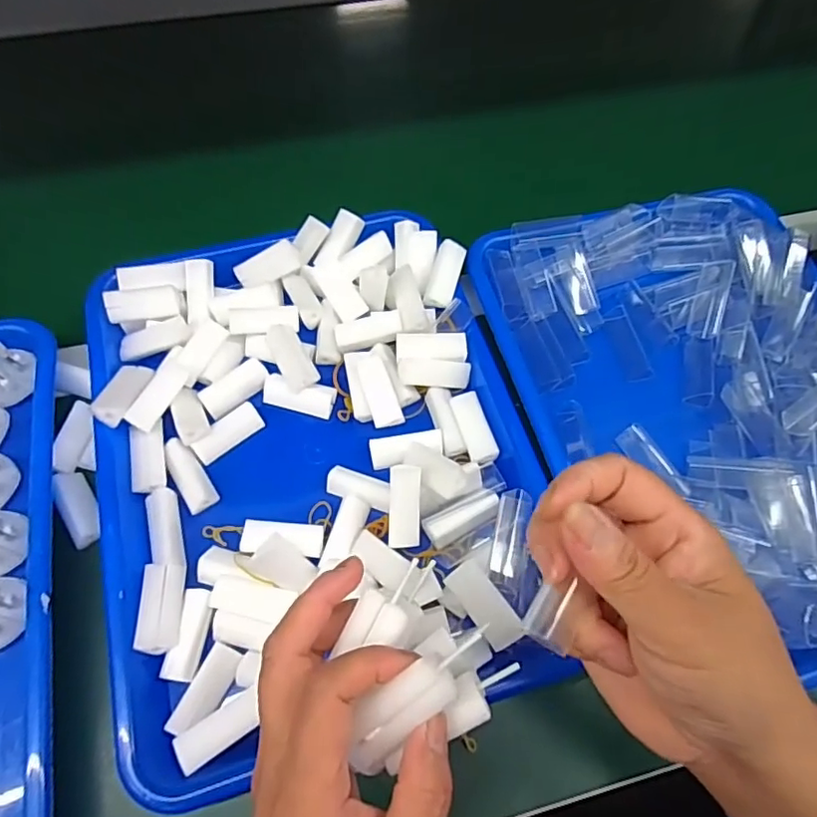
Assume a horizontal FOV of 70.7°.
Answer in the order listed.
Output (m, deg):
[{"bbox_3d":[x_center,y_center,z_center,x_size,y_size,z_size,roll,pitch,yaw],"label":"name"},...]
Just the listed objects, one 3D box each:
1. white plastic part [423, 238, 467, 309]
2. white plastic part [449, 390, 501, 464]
[{"bbox_3d":[0.025,-0.093,0.402,0.020,0.010,0.049,17,81,7],"label":"white plastic part"},{"bbox_3d":[0.042,0.012,0.364,0.018,0.007,0.050,-13,64,-9],"label":"white plastic part"}]

